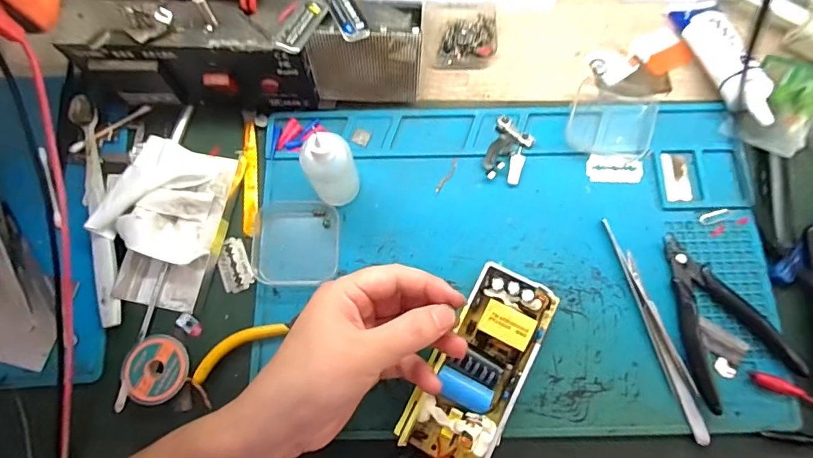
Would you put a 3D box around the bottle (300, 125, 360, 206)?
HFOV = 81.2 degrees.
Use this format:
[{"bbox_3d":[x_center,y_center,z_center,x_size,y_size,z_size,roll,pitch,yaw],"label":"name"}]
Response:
[{"bbox_3d":[-0.050,-0.039,0.334,0.033,0.081,0.030,0,74,0],"label":"bottle"}]

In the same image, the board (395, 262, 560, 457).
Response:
[{"bbox_3d":[0.049,0.092,0.316,0.057,0.028,0.132,27,81,8],"label":"board"}]

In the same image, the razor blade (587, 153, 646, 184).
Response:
[{"bbox_3d":[0.165,-0.047,0.377,0.044,0.004,0.022,7,83,4],"label":"razor blade"}]

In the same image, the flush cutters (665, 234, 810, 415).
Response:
[{"bbox_3d":[0.226,0.059,0.339,0.073,0.010,0.118,-11,74,-3],"label":"flush cutters"}]

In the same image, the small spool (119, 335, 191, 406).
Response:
[{"bbox_3d":[-0.176,0.098,0.334,0.047,0.014,0.045,0,74,0],"label":"small spool"}]

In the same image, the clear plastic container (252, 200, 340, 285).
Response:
[{"bbox_3d":[-0.083,0.009,0.360,0.065,0.012,0.066,-2,74,0],"label":"clear plastic container"}]

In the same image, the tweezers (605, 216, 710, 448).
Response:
[{"bbox_3d":[0.175,0.069,0.340,0.013,0.006,0.159,-18,74,-5],"label":"tweezers"}]

